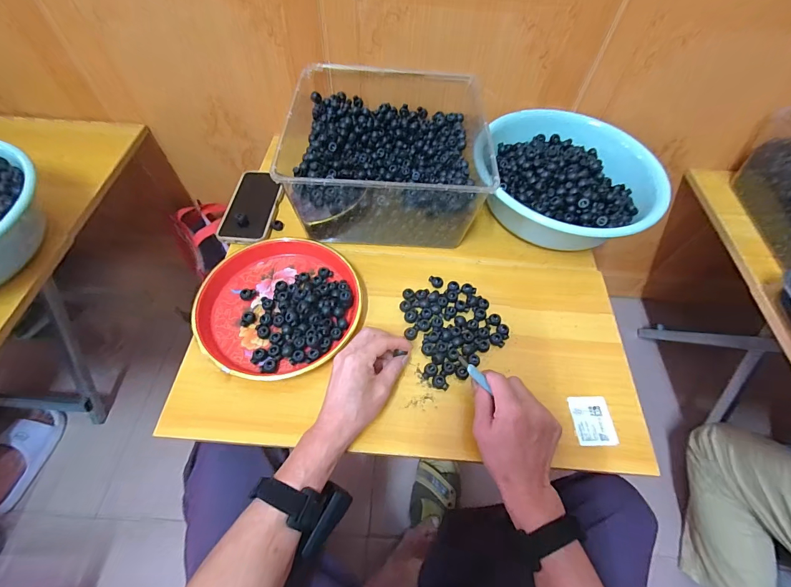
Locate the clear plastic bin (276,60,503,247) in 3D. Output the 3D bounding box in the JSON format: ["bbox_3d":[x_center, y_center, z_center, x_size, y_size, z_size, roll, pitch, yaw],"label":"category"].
[{"bbox_3d":[-0.022,-0.225,0.612,0.324,0.151,0.298,0,58,-3],"label":"clear plastic bin"}]

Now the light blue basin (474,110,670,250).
[{"bbox_3d":[0.277,-0.193,0.613,0.288,0.110,0.244,13,58,5],"label":"light blue basin"}]

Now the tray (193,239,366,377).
[{"bbox_3d":[-0.162,0.011,0.509,0.214,0.024,0.214,1,58,-2],"label":"tray"}]

